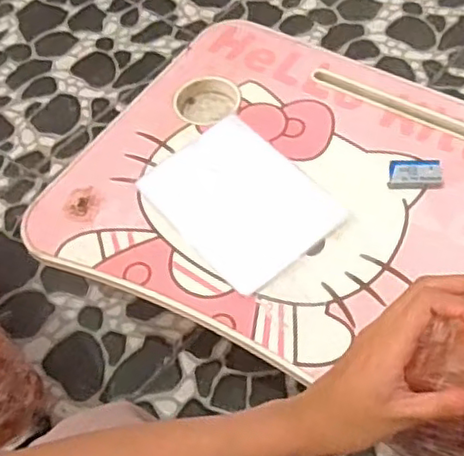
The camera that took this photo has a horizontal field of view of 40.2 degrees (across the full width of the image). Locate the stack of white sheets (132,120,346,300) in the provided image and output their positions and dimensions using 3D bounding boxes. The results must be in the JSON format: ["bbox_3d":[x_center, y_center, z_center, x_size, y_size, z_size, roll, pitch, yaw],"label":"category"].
[{"bbox_3d":[0.007,-0.030,0.654,0.139,0.010,0.188,-37,61,-18],"label":"stack of white sheets"}]

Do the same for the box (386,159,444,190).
[{"bbox_3d":[0.186,-0.056,0.640,0.054,0.013,0.030,-1,56,4],"label":"box"}]

